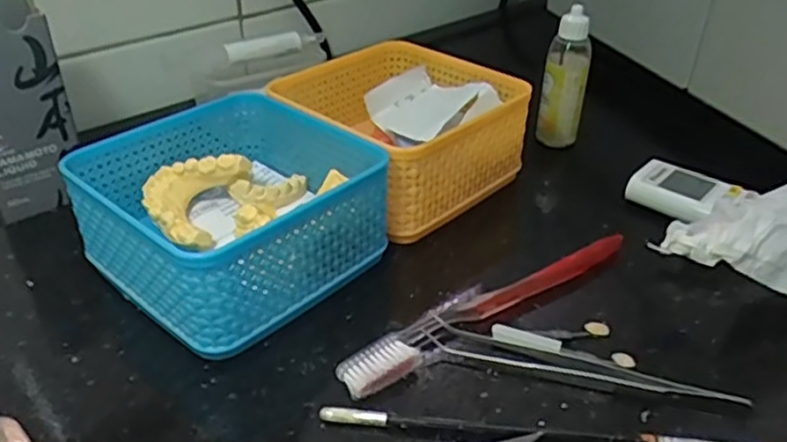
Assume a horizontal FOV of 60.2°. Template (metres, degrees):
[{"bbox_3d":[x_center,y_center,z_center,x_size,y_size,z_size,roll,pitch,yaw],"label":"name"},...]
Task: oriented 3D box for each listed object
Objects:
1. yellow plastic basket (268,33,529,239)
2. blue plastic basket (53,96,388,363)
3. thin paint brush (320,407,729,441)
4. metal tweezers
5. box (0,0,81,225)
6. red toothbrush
[{"bbox_3d":[0.002,-0.063,0.452,0.134,0.057,0.129,30,44,34],"label":"yellow plastic basket"},{"bbox_3d":[-0.088,-0.007,0.370,0.130,0.064,0.129,28,43,32],"label":"blue plastic basket"},{"bbox_3d":[0.064,0.089,0.285,0.187,0.008,0.007,5,35,4],"label":"thin paint brush"},{"bbox_3d":[0.084,0.065,0.316,0.146,0.008,0.016,11,36,13],"label":"metal tweezers"},{"bbox_3d":[-0.231,-0.068,0.413,0.058,0.121,0.054,-20,40,-28],"label":"box"},{"bbox_3d":[0.051,0.042,0.350,0.183,0.012,0.024,-22,41,-30],"label":"red toothbrush"}]

